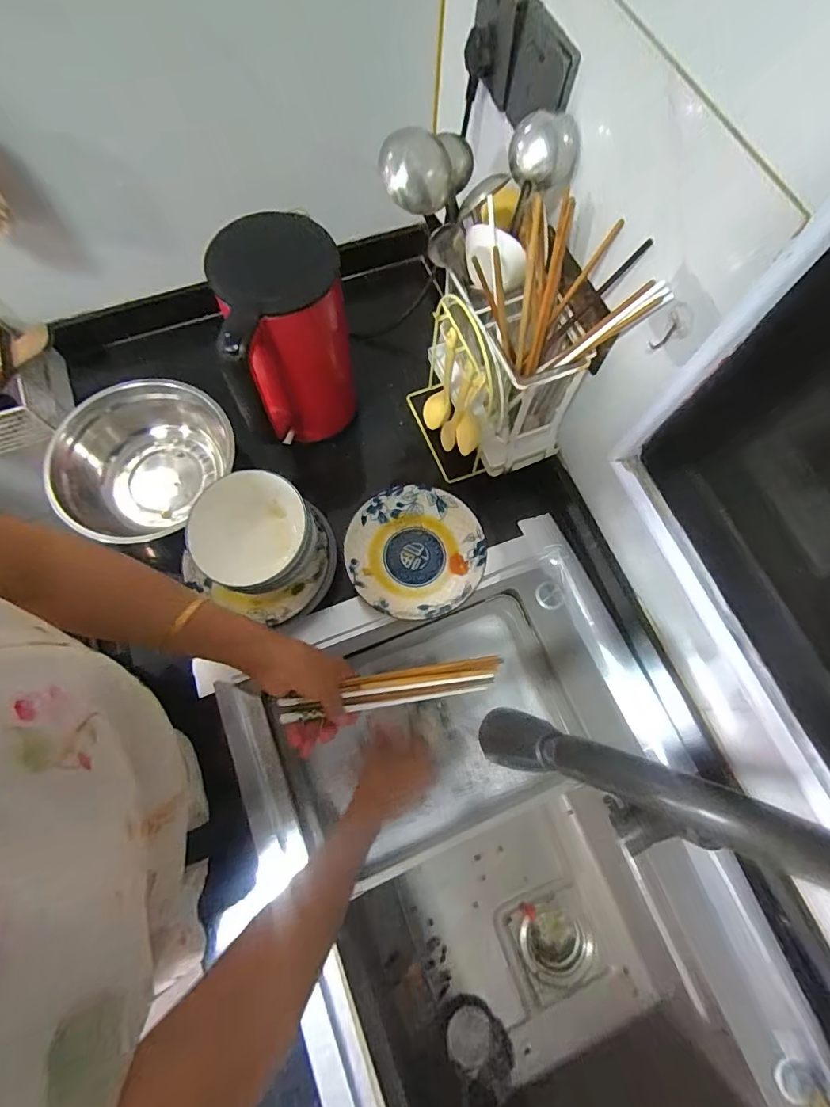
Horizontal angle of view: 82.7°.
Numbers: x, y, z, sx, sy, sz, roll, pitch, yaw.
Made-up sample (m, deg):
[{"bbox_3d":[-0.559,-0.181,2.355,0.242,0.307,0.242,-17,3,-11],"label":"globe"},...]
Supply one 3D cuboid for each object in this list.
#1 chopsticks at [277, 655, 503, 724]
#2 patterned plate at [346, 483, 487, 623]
[{"bbox_3d":[-0.020,0.154,0.537,0.252,0.031,0.037,-6,73,-18],"label":"chopsticks"},{"bbox_3d":[0.001,0.000,0.616,0.171,0.033,0.170,0,73,-2],"label":"patterned plate"}]

